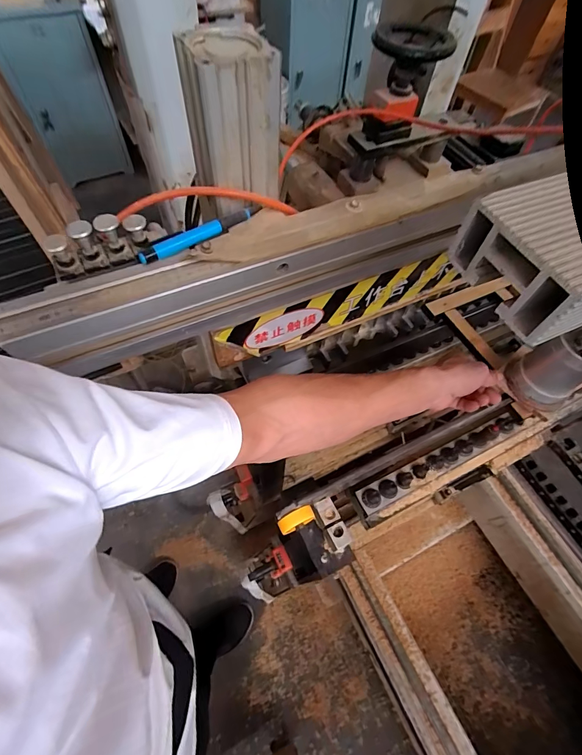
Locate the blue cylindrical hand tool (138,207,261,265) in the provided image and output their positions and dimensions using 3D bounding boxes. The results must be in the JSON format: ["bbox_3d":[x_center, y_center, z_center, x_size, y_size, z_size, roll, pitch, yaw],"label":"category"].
[{"bbox_3d":[-0.080,-0.135,0.338,0.126,0.014,0.013,-34,67,-20],"label":"blue cylindrical hand tool"}]

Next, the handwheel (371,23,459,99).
[{"bbox_3d":[0.175,-0.477,0.556,0.105,0.074,0.087,-10,61,-9],"label":"handwheel"}]

